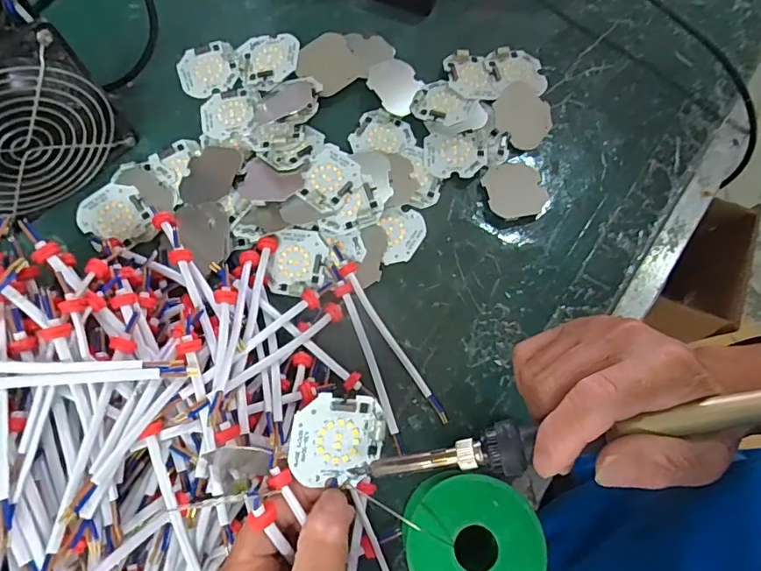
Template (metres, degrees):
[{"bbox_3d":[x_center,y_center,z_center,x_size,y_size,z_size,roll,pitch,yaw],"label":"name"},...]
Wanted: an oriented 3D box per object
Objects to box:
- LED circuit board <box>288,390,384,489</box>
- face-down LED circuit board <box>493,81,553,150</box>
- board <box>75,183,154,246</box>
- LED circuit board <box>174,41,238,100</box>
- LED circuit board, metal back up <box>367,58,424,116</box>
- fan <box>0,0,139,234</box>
[{"bbox_3d":[-0.022,0.079,0.257,0.046,0.006,0.044,11,88,-18],"label":"LED circuit board"},{"bbox_3d":[0.112,-0.133,0.395,0.048,0.004,0.046,40,76,-6],"label":"face-down LED circuit board"},{"bbox_3d":[-0.191,-0.050,0.364,0.045,0.004,0.044,-30,83,-7],"label":"board"},{"bbox_3d":[-0.138,-0.173,0.407,0.046,0.004,0.046,-20,76,-7],"label":"LED circuit board"},{"bbox_3d":[0.013,-0.157,0.398,0.045,0.004,0.047,8,67,-19],"label":"LED circuit board, metal back up"},{"bbox_3d":[-0.237,-0.100,0.321,0.048,0.118,0.117,42,77,9],"label":"fan"}]

